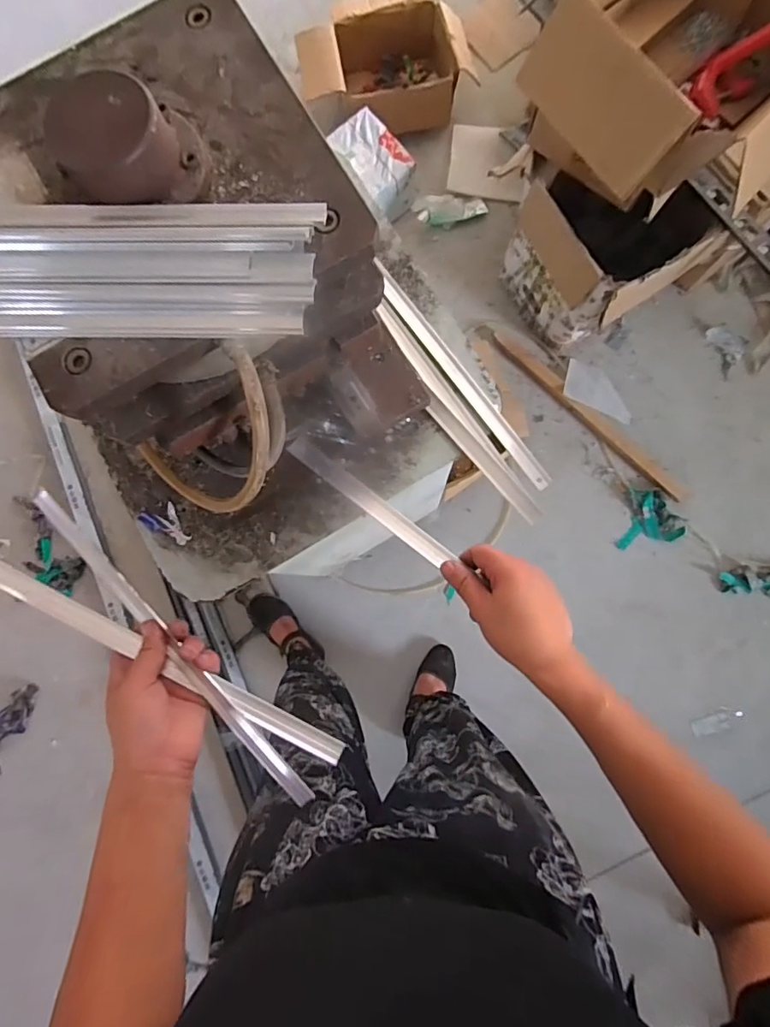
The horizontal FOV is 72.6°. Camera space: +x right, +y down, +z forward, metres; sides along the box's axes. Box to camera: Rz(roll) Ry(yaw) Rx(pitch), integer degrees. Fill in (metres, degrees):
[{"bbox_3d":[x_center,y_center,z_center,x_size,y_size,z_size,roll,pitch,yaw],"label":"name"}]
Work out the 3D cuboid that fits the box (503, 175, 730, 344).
[{"bbox_3d":[0.521,-0.666,1.320,0.318,0.346,0.383,-35,83,-1],"label":"box"}]

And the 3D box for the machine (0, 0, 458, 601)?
[{"bbox_3d":[-0.135,-0.141,0.433,0.377,0.310,0.319,-31,83,-1],"label":"machine"}]

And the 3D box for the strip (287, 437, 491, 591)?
[{"bbox_3d":[-0.003,-0.002,0.503,0.225,0.012,0.019,37,87,13],"label":"strip"}]

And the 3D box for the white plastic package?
[{"bbox_3d":[-0.026,-0.943,1.442,0.169,0.146,0.225,-38,83,-2],"label":"white plastic package"}]

